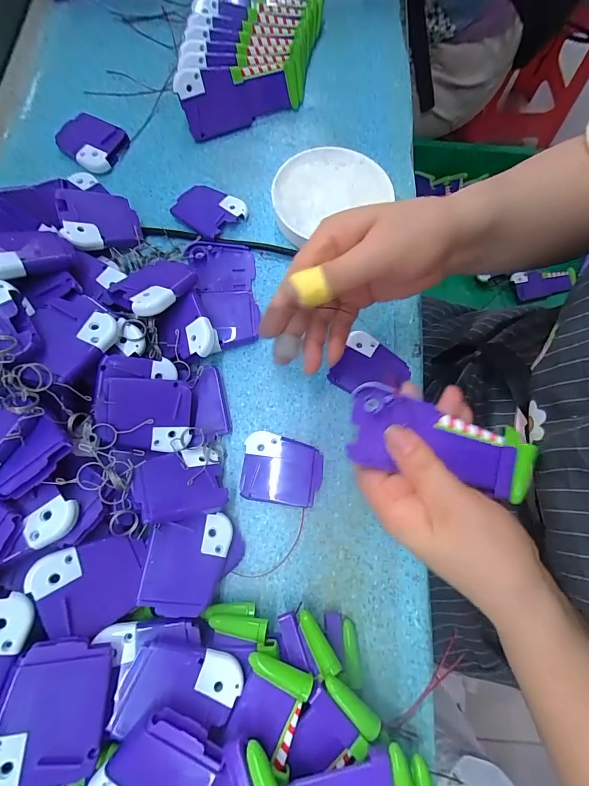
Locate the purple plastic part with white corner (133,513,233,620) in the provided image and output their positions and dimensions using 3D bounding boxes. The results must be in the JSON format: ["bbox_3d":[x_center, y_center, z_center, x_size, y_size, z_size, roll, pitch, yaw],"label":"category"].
[{"bbox_3d":[-0.069,0.109,0.232,0.050,0.004,0.060,14,64,-16],"label":"purple plastic part with white corner"}]

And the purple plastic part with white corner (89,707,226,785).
[{"bbox_3d":[-0.069,0.194,0.177,0.050,0.014,0.059,33,78,9],"label":"purple plastic part with white corner"}]

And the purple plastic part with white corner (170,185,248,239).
[{"bbox_3d":[-0.081,-0.172,0.335,0.059,0.009,0.050,39,77,9],"label":"purple plastic part with white corner"}]

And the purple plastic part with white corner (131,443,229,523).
[{"bbox_3d":[-0.080,0.061,0.249,0.060,0.008,0.050,-1,49,-32],"label":"purple plastic part with white corner"}]

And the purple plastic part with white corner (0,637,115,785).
[{"bbox_3d":[-0.124,0.162,0.182,0.050,0.009,0.060,11,69,-22],"label":"purple plastic part with white corner"}]

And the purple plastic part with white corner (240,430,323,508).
[{"bbox_3d":[-0.009,0.059,0.277,0.061,0.007,0.051,8,74,0],"label":"purple plastic part with white corner"}]

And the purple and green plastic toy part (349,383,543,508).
[{"bbox_3d":[0.092,0.034,0.230,0.116,0.011,0.050,18,74,7],"label":"purple and green plastic toy part"}]

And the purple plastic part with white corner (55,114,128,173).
[{"bbox_3d":[-0.201,-0.246,0.352,0.063,0.016,0.050,29,75,6],"label":"purple plastic part with white corner"}]

